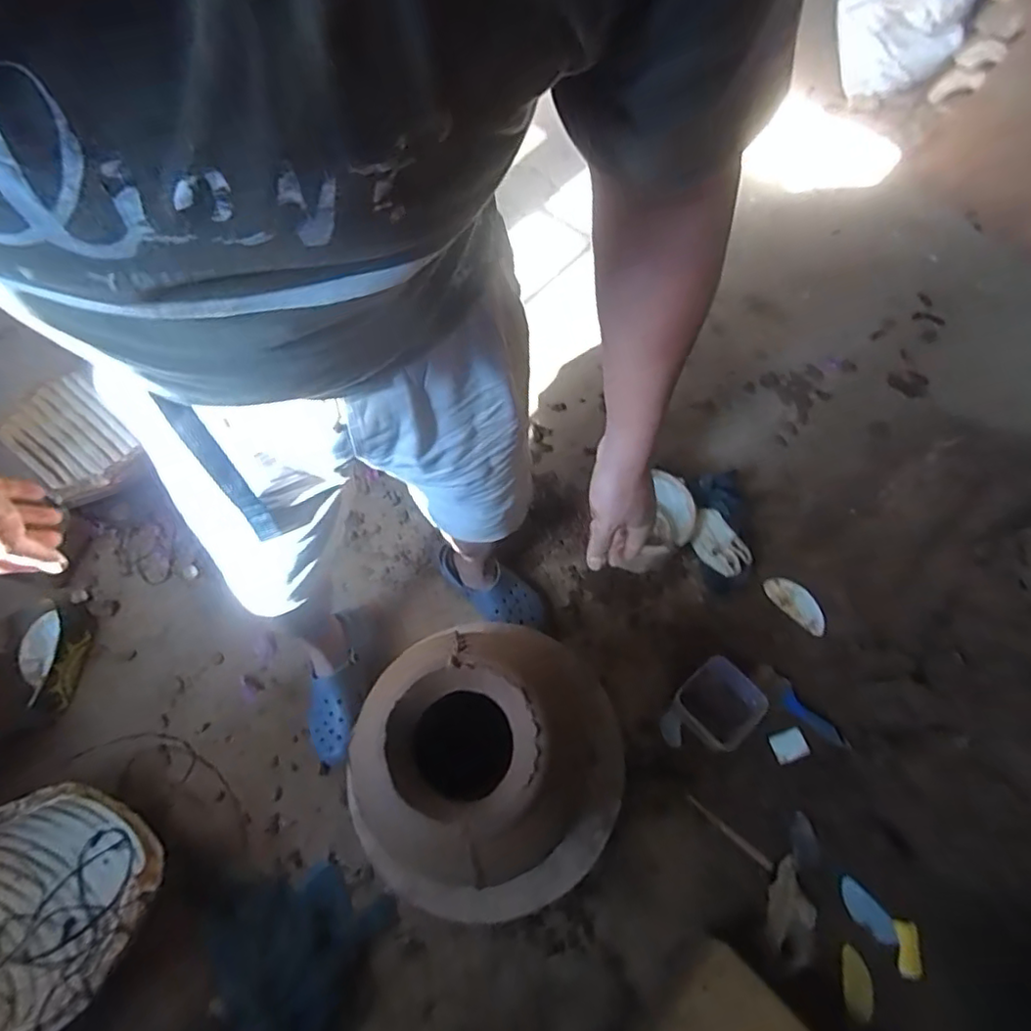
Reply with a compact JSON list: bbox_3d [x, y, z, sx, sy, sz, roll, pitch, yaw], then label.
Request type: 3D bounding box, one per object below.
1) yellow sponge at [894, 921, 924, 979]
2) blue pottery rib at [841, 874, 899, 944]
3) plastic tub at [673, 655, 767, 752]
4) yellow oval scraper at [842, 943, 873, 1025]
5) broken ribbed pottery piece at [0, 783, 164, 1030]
[{"bbox_3d":[0.639,0.705,0.981,0.034,0.016,0.077,-8,64,27],"label":"yellow sponge"},{"bbox_3d":[0.592,0.668,1.017,0.045,0.006,0.104,-45,58,3],"label":"blue pottery rib"},{"bbox_3d":[0.381,0.354,1.130,0.139,0.081,0.137,-39,71,-14],"label":"plastic tub"},{"bbox_3d":[0.554,0.761,0.979,0.045,0.007,0.098,5,61,21],"label":"yellow oval scraper"},{"bbox_3d":[-0.783,0.669,0.989,0.328,0.168,0.372,33,70,16],"label":"broken ribbed pottery piece"}]

